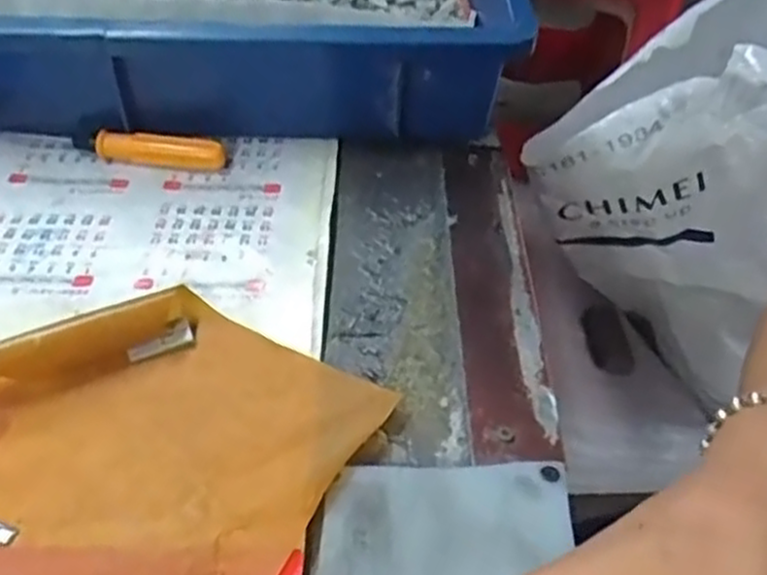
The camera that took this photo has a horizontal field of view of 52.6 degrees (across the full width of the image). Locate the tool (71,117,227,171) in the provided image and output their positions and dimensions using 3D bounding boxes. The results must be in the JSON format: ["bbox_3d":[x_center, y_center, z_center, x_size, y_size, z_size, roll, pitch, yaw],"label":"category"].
[{"bbox_3d":[-0.128,-0.076,0.421,0.084,0.019,0.012,6,48,2],"label":"tool"}]

